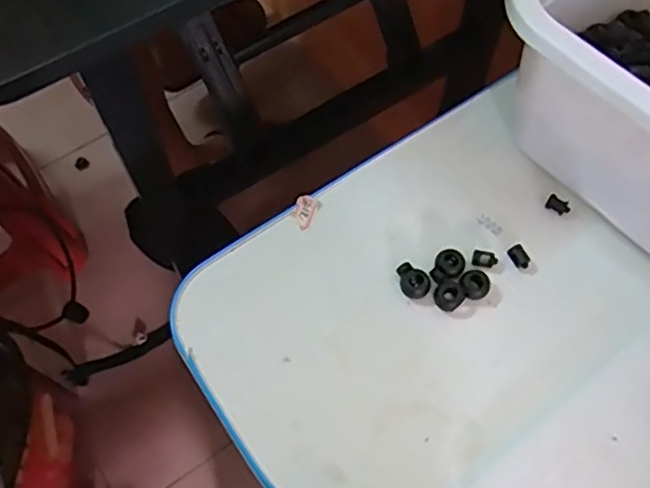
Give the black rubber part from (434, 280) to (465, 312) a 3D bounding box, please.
[{"bbox_3d":[0.073,0.030,0.387,0.016,0.007,0.016,0,65,1],"label":"black rubber part"}]

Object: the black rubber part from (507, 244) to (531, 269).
[{"bbox_3d":[0.118,0.007,0.400,0.011,0.007,0.014,-28,68,-12],"label":"black rubber part"}]

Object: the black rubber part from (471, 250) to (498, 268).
[{"bbox_3d":[0.097,0.009,0.400,0.015,0.004,0.009,7,65,4],"label":"black rubber part"}]

